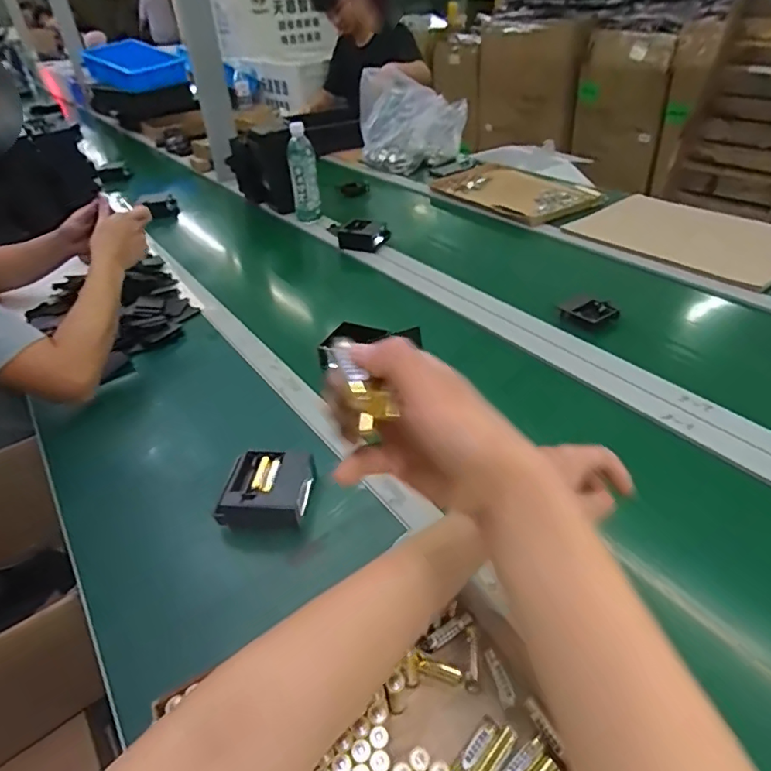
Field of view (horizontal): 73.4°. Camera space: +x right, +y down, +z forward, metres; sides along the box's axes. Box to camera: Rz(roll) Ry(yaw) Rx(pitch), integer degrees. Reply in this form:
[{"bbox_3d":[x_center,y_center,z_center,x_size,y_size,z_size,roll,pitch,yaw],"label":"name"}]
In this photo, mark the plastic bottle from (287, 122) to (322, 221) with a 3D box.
[{"bbox_3d":[-0.196,-0.497,1.244,0.065,0.219,0.060,-10,38,-6],"label":"plastic bottle"}]

